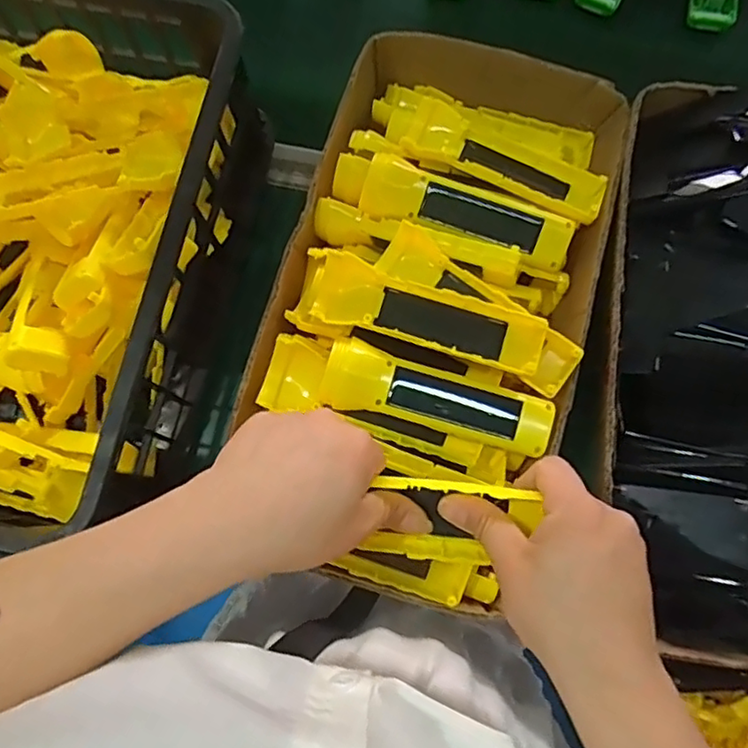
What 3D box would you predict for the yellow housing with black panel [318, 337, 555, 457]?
[{"bbox_3d":[0.045,0.016,0.424,0.157,0.027,0.045,15,78,4],"label":"yellow housing with black panel"}]

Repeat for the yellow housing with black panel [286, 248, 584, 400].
[{"bbox_3d":[0.045,-0.039,0.446,0.203,0.028,0.057,15,78,4],"label":"yellow housing with black panel"}]

